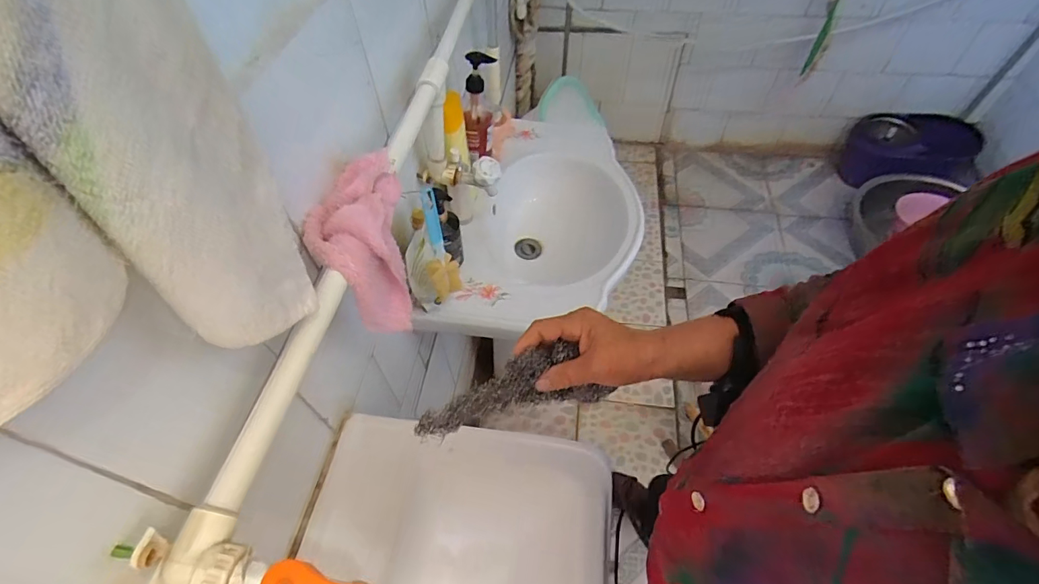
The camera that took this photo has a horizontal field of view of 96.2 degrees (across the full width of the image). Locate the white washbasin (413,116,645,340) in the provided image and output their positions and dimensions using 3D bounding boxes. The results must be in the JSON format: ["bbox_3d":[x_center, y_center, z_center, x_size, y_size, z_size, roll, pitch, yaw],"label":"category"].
[{"bbox_3d":[0.075,-0.117,1.007,0.357,0.194,0.611,10,53,9],"label":"white washbasin"}]

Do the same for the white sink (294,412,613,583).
[{"bbox_3d":[-0.074,0.420,0.510,0.350,0.179,0.497,5,53,5],"label":"white sink"}]

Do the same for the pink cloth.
[{"bbox_3d":[-0.177,-0.052,0.543,0.086,0.144,0.165,-5,53,-2],"label":"pink cloth"}]

